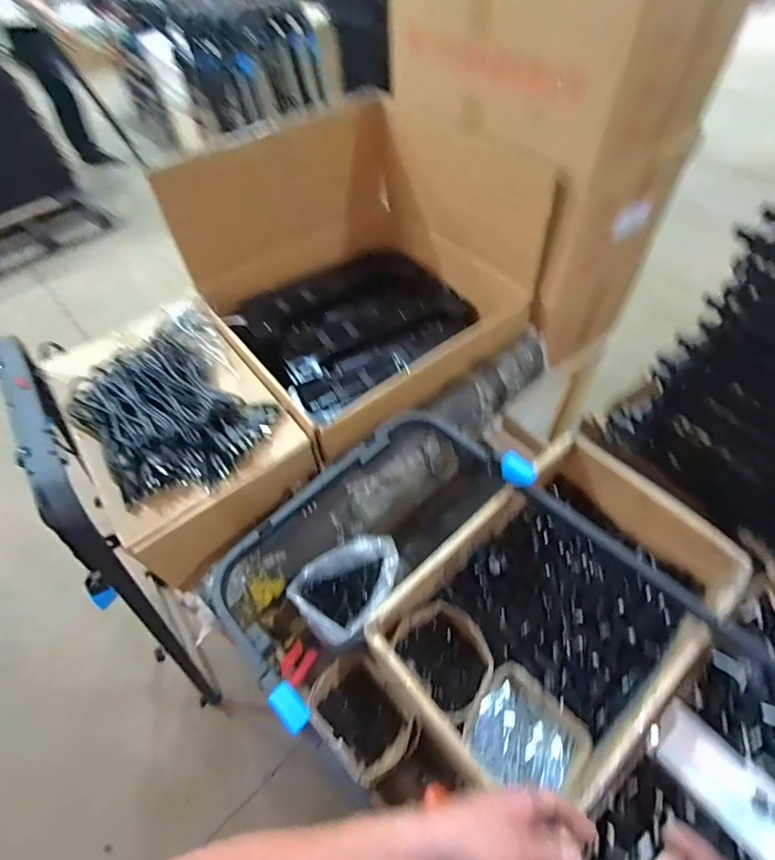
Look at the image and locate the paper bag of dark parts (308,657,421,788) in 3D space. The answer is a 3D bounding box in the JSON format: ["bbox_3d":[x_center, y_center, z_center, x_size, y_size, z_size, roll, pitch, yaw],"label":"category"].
[{"bbox_3d":[-0.047,0.475,0.743,0.128,0.101,0.176,-40,61,-23],"label":"paper bag of dark parts"}]

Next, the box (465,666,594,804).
[{"bbox_3d":[0.209,0.459,0.683,0.158,0.071,0.133,30,61,22],"label":"box"}]

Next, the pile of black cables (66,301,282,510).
[{"bbox_3d":[-0.425,-0.065,0.869,0.308,0.051,0.447,-34,59,-19],"label":"pile of black cables"}]

